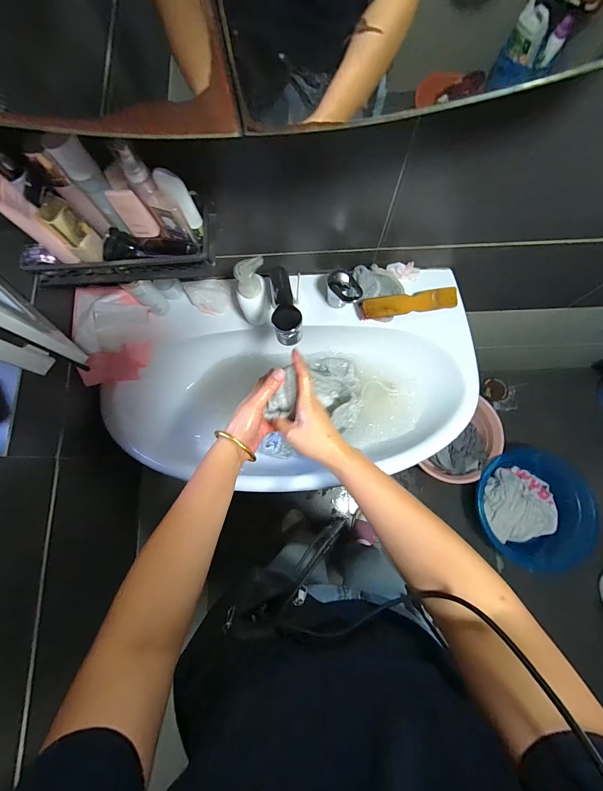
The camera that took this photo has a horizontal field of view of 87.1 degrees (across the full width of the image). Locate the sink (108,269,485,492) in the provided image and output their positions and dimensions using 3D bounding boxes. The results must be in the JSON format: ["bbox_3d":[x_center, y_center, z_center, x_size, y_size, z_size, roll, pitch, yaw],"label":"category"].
[{"bbox_3d":[-0.006,-0.028,0.695,0.719,0.159,0.440,-2,78,1],"label":"sink"}]

